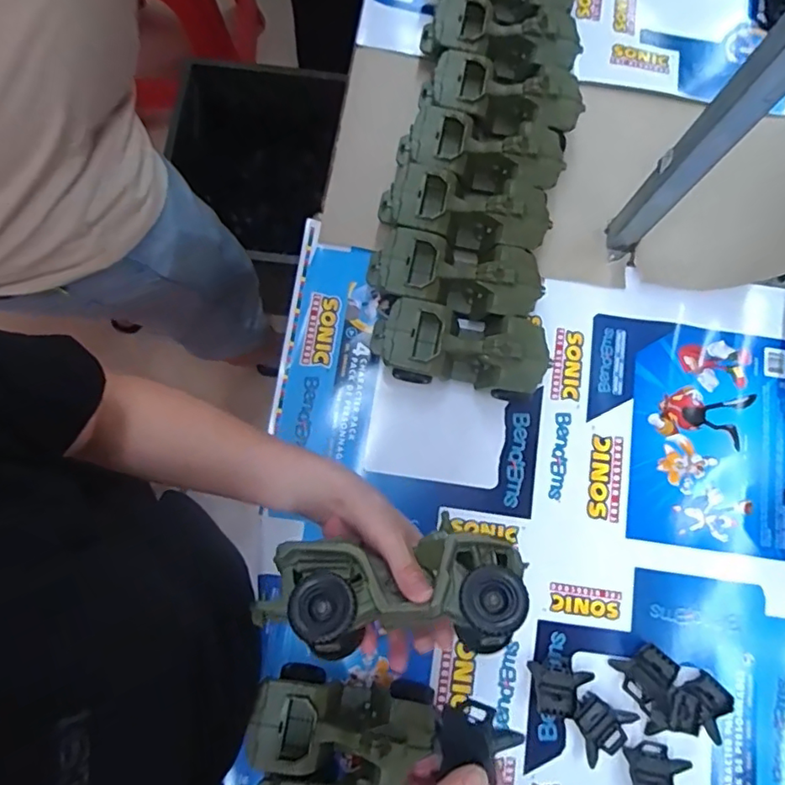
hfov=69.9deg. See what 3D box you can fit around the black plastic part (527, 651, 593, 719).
[{"bbox_3d":[0.177,0.307,0.587,0.059,0.012,0.057,-8,79,-2],"label":"black plastic part"}]

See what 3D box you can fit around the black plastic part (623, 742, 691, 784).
[{"bbox_3d":[0.271,0.390,0.571,0.057,0.015,0.056,-5,79,-1],"label":"black plastic part"}]

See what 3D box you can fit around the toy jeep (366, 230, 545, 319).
[{"bbox_3d":[0.069,-0.128,0.639,0.187,0.078,0.078,10,79,2],"label":"toy jeep"}]

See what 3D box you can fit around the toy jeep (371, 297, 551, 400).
[{"bbox_3d":[0.072,-0.048,0.624,0.188,0.077,0.083,9,79,1],"label":"toy jeep"}]

